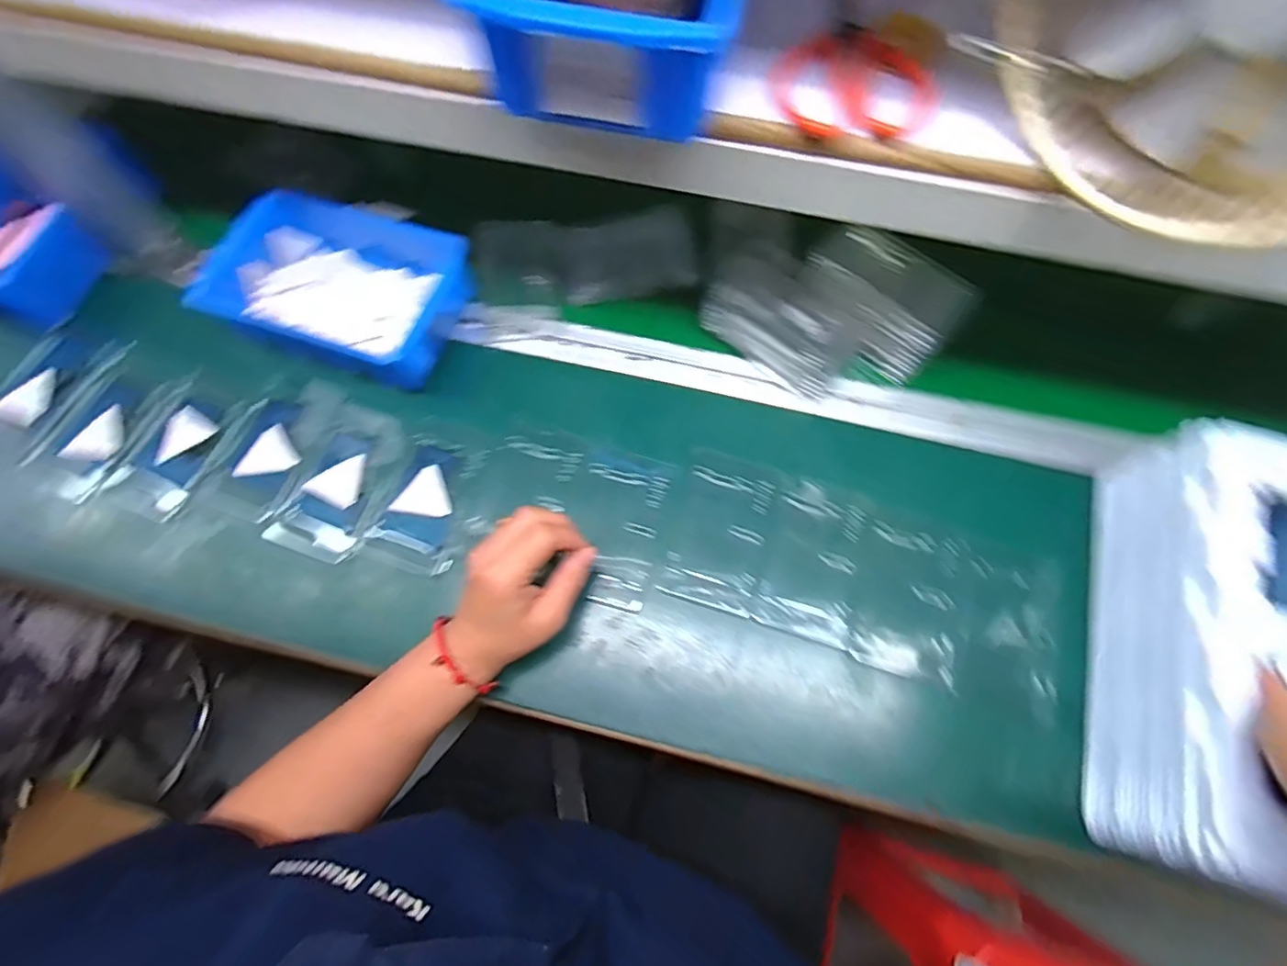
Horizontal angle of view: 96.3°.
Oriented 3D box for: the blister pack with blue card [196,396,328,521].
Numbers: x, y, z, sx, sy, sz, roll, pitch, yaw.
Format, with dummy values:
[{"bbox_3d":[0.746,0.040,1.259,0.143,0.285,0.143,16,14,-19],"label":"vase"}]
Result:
[{"bbox_3d":[-0.329,-0.022,0.500,0.079,0.008,0.100,27,76,9],"label":"blister pack with blue card"}]

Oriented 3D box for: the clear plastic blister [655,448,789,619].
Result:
[{"bbox_3d":[0.066,0.036,0.473,0.078,0.004,0.127,18,75,6],"label":"clear plastic blister"}]

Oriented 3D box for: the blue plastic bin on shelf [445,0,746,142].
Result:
[{"bbox_3d":[-0.011,-0.268,0.318,0.129,0.061,0.158,13,69,5],"label":"blue plastic bin on shelf"}]

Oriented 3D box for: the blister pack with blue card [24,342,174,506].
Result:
[{"bbox_3d":[-0.487,-0.054,0.515,0.070,0.011,0.134,28,76,9],"label":"blister pack with blue card"}]

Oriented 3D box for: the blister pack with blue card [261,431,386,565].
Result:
[{"bbox_3d":[-0.260,0.010,0.484,0.068,0.015,0.103,19,75,7],"label":"blister pack with blue card"}]

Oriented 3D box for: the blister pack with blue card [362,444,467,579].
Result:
[{"bbox_3d":[-0.179,0.021,0.479,0.070,0.004,0.100,21,75,7],"label":"blister pack with blue card"}]

